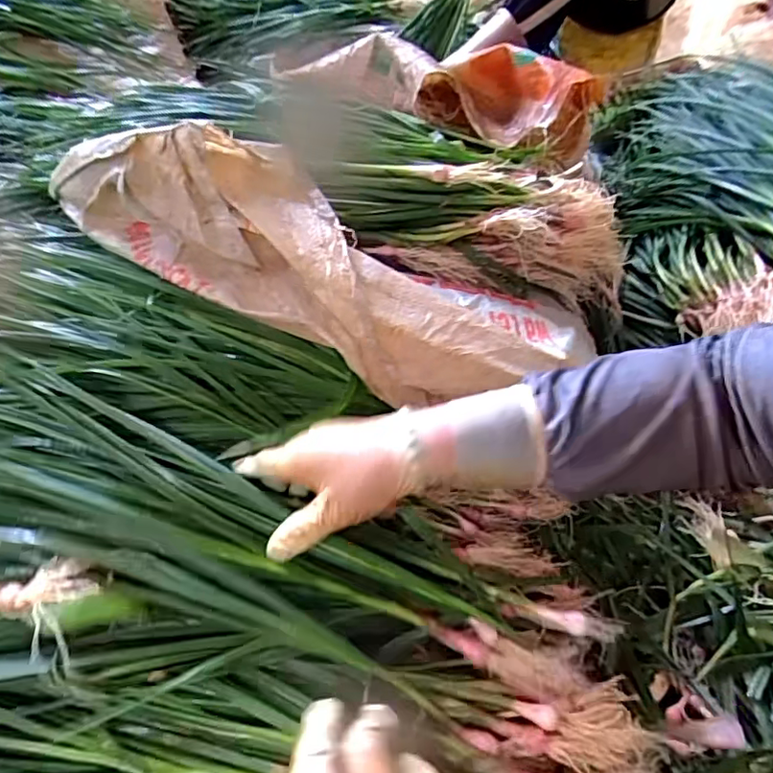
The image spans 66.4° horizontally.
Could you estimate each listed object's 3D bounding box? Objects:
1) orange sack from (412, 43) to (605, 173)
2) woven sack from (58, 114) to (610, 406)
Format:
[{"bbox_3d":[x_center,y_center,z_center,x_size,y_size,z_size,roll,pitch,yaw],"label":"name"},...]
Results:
[{"bbox_3d":[0.163,-0.364,0.747,0.192,0.113,0.245,15,47,9],"label":"orange sack"},{"bbox_3d":[-0.029,-0.122,0.491,0.484,0.123,0.220,23,47,-2],"label":"woven sack"}]

